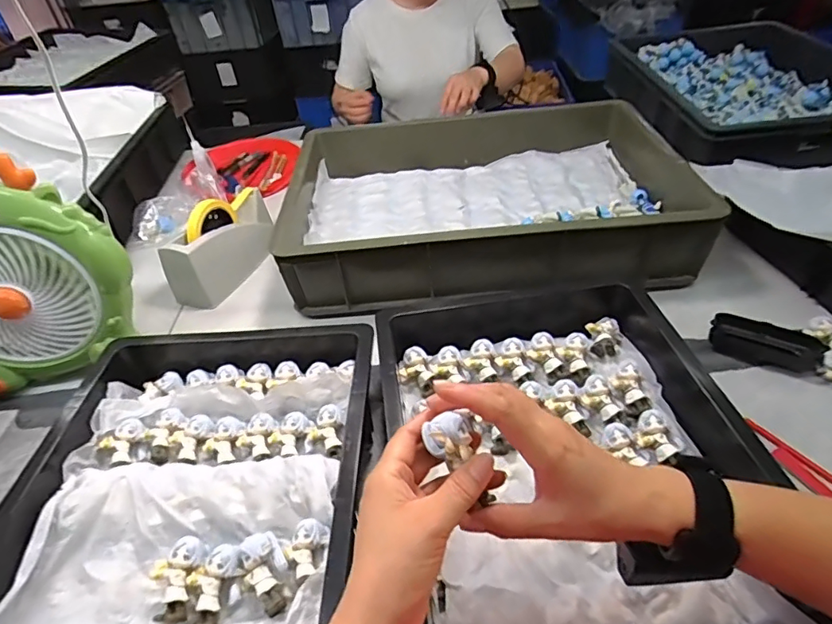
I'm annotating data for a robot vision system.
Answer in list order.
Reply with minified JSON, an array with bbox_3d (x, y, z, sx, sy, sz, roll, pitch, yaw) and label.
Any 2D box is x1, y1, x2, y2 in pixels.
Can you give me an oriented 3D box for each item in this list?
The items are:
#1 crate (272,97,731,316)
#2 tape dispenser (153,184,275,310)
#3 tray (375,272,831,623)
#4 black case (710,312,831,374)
[{"bbox_3d":[0.094,-0.191,0.809,0.565,0.129,0.444,-4,41,3],"label":"crate"},{"bbox_3d":[-0.294,-0.109,0.787,0.064,0.111,0.198,17,46,25],"label":"tape dispenser"},{"bbox_3d":[0.132,0.132,0.457,0.313,0.071,0.473,-7,41,-1],"label":"tray"},{"bbox_3d":[0.392,0.033,0.570,0.105,0.030,0.042,23,49,29],"label":"black case"}]

